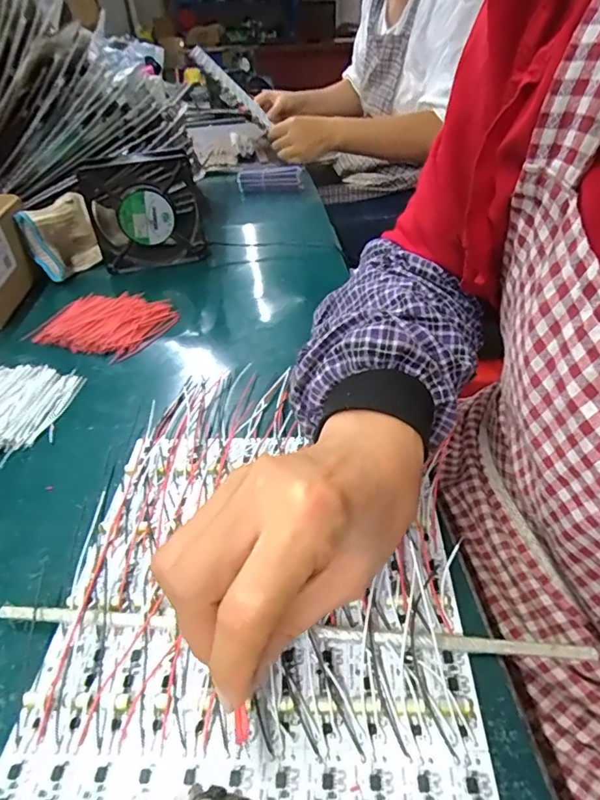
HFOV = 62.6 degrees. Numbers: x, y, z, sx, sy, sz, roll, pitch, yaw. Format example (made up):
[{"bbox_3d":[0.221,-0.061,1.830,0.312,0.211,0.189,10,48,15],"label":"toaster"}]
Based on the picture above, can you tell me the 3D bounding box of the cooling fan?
[{"bbox_3d":[-0.170,-0.203,0.562,0.121,0.125,0.032,-18,41,-16],"label":"cooling fan"}]

